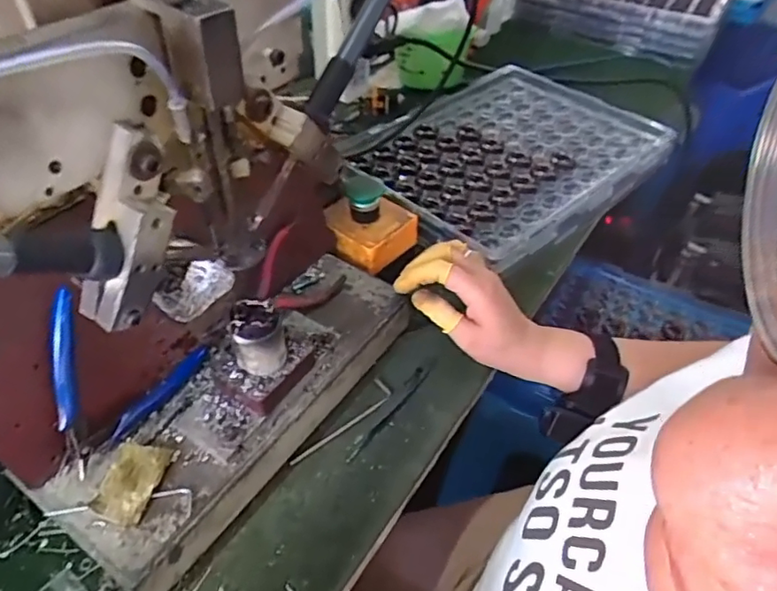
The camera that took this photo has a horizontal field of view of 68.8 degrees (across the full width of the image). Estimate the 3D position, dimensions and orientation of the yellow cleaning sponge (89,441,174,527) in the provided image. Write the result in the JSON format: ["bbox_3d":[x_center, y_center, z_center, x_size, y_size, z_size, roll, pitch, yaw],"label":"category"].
[{"bbox_3d":[-0.166,0.121,0.367,0.033,0.012,0.050,8,46,5],"label":"yellow cleaning sponge"}]

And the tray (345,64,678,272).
[{"bbox_3d":[0.158,-0.188,0.717,0.279,0.030,0.399,35,53,28],"label":"tray"}]

